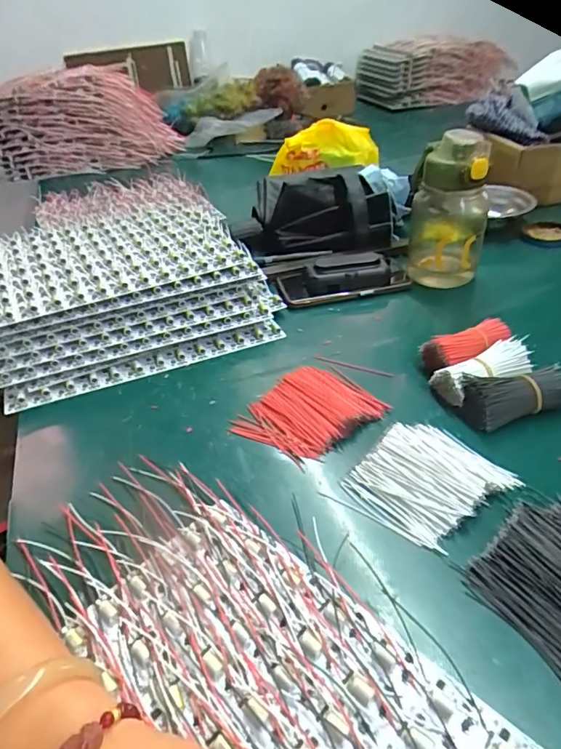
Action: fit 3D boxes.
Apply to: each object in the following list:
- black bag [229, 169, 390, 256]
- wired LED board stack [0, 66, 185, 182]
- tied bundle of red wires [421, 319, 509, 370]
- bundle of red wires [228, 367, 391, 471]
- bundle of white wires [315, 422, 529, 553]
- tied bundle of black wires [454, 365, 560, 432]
[{"bbox_3d":[0.045,-0.229,0.703,0.225,0.103,0.104,3,38,6],"label":"black bag"},{"bbox_3d":[-0.456,-0.564,1.100,0.421,0.187,0.160,-6,44,0],"label":"wired LED board stack"},{"bbox_3d":[0.186,-0.027,0.484,0.087,0.030,0.036,-16,41,-15],"label":"tied bundle of red wires"},{"bbox_3d":[0.026,0.031,0.441,0.117,0.016,0.091,-33,47,-31],"label":"bundle of red wires"},{"bbox_3d":[0.109,0.077,0.369,0.108,0.016,0.090,-32,47,-30],"label":"bundle of white wires"},{"bbox_3d":[0.207,0.016,0.429,0.096,0.034,0.044,-10,38,-10],"label":"tied bundle of black wires"}]

